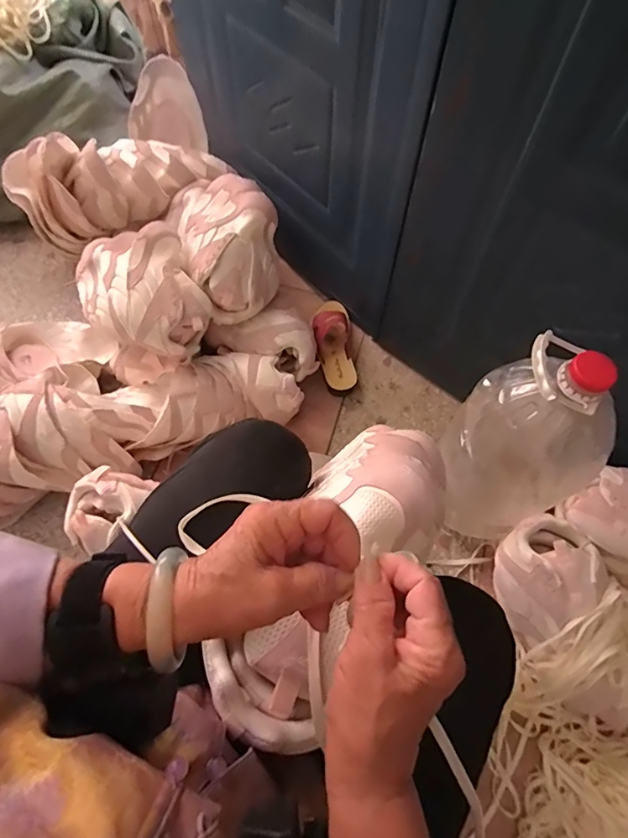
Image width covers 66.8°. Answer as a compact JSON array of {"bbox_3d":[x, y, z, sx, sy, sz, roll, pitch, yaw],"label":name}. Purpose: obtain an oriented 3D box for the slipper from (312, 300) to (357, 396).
[{"bbox_3d":[0.043,-0.163,1.017,0.083,0.076,0.223,-5,63,-4],"label":"slipper"}]

